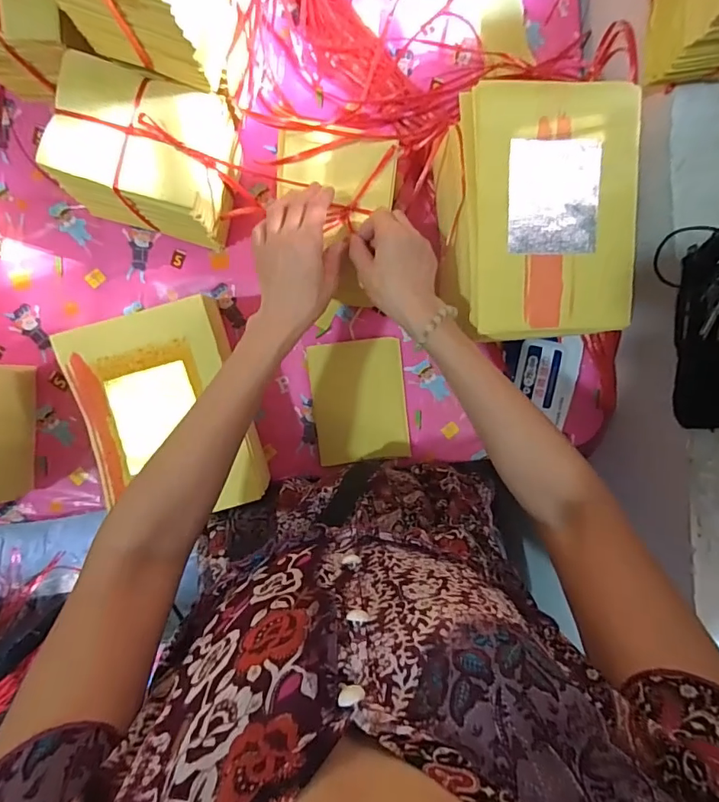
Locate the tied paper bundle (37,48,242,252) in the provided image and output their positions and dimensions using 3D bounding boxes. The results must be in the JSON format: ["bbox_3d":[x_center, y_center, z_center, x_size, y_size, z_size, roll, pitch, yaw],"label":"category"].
[{"bbox_3d":[-0.231,-0.272,0.546,0.164,0.138,0.134,12,93,-6],"label":"tied paper bundle"}]

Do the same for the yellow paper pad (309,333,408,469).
[{"bbox_3d":[0.001,0.000,0.646,0.122,0.017,0.158,-7,95,-5],"label":"yellow paper pad"}]

